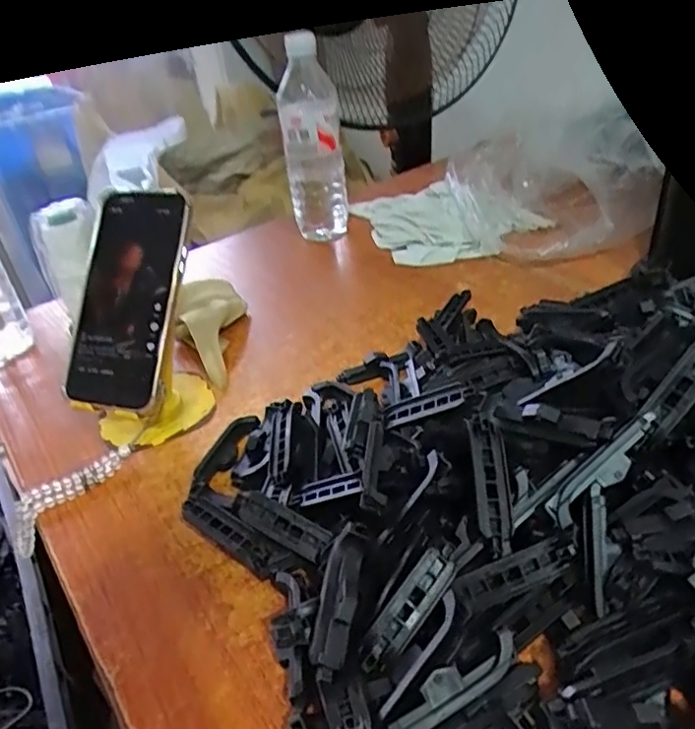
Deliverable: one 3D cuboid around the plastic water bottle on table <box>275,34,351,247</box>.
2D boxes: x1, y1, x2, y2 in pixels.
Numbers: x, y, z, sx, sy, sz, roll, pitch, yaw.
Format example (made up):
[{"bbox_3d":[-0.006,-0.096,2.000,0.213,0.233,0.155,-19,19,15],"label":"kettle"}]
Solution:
[{"bbox_3d":[-0.042,-0.264,0.704,0.069,0.223,0.076,-9,34,-2],"label":"plastic water bottle on table"}]

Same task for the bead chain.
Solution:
[{"bbox_3d":[-0.198,0.091,0.420,0.095,0.027,0.022,-39,44,-19],"label":"bead chain"}]

